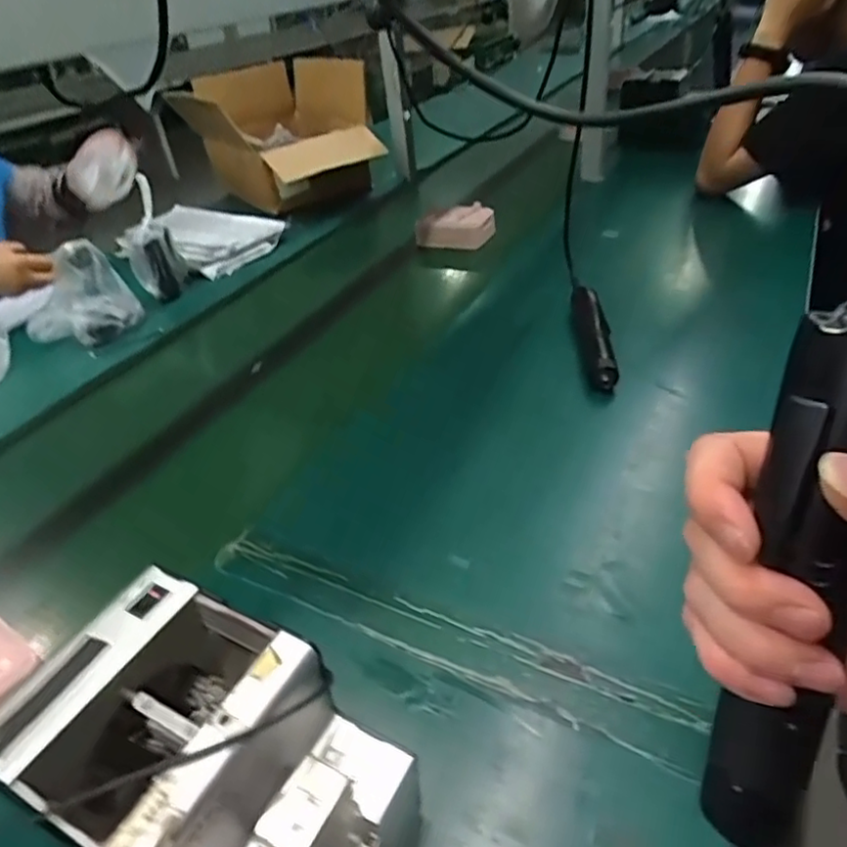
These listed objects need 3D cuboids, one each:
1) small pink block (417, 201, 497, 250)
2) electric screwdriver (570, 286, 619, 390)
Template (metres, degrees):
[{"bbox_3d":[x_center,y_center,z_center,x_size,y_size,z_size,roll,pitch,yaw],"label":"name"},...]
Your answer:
[{"bbox_3d":[0.057,-0.351,1.181,0.144,0.069,0.055,1,37,9],"label":"small pink block"},{"bbox_3d":[0.212,-0.107,0.816,0.041,0.050,0.198,-1,36,8],"label":"electric screwdriver"}]

